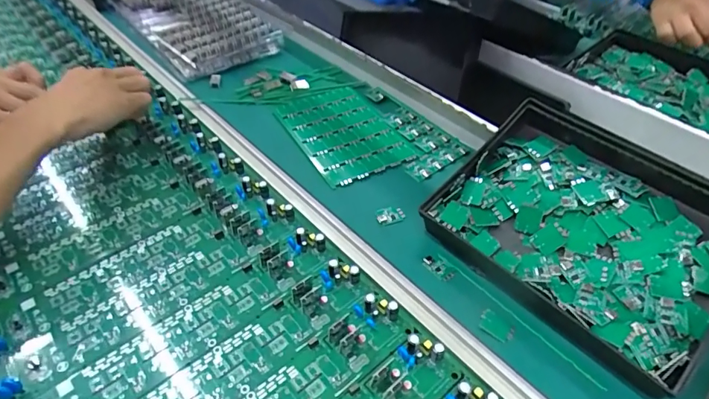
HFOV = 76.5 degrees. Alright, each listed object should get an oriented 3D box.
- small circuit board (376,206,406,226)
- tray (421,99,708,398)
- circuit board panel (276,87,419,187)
[{"bbox_3d":[0.035,0.016,0.442,0.028,0.004,0.019,-14,48,-12],"label":"small circuit board"},{"bbox_3d":[0.199,0.027,0.390,0.176,0.045,0.223,-42,59,-17],"label":"tray"},{"bbox_3d":[-0.017,-0.085,0.536,0.105,0.007,0.179,-22,50,-18],"label":"circuit board panel"}]

